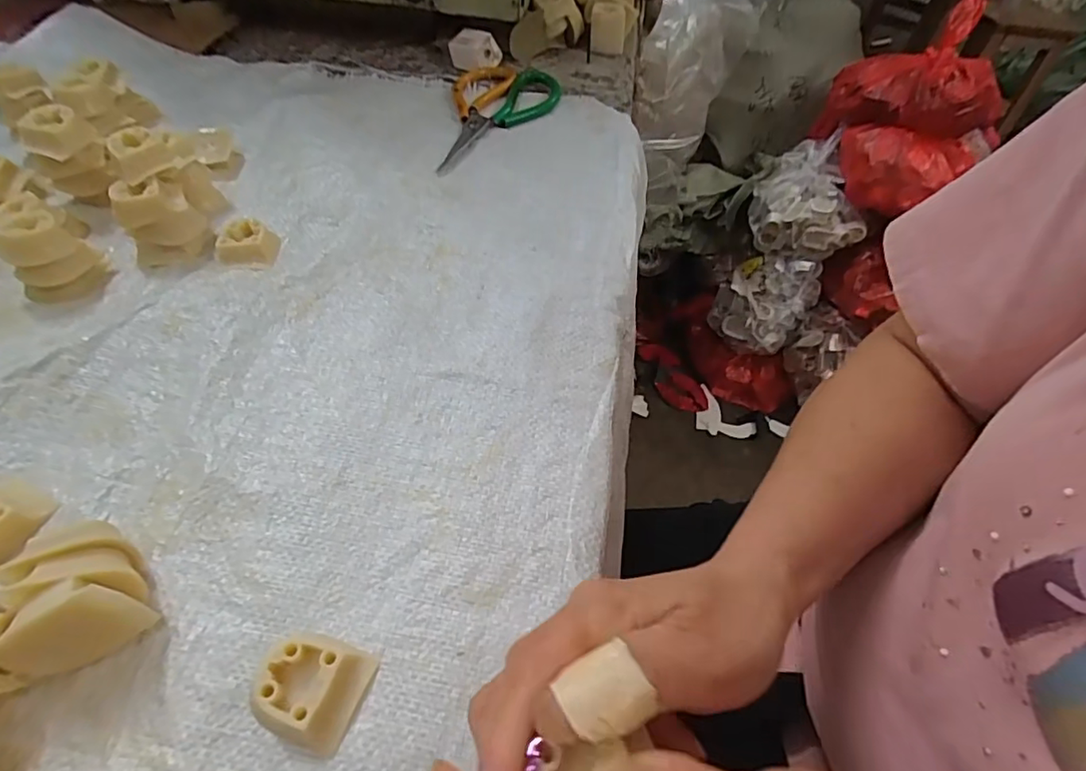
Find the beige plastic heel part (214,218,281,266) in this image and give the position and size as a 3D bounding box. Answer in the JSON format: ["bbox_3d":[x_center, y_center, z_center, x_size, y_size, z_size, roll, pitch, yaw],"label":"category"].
[{"bbox_3d":[-0.208,-0.101,0.400,0.040,0.015,0.034,2,52,0],"label":"beige plastic heel part"}]

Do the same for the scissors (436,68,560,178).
[{"bbox_3d":[-0.042,-0.252,0.529,0.098,0.011,0.188,7,52,4],"label":"scissors"}]

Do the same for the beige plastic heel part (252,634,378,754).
[{"bbox_3d":[-0.096,0.124,0.236,0.039,0.017,0.040,16,53,10],"label":"beige plastic heel part"}]

